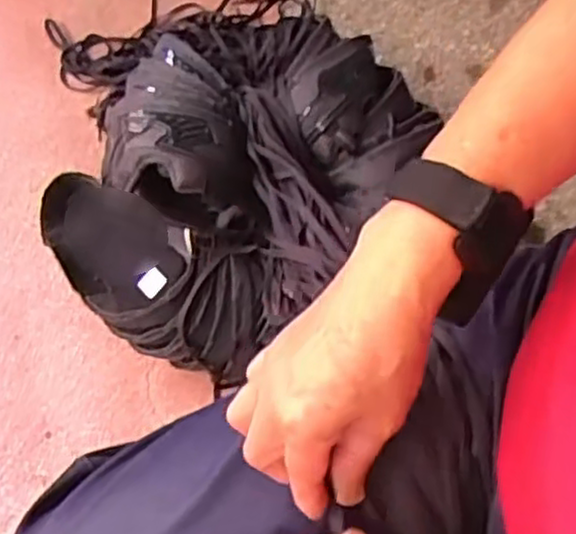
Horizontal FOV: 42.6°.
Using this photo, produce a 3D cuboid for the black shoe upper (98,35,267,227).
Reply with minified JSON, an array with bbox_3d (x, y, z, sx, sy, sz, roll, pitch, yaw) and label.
[{"bbox_3d":[-0.119,-0.147,0.757,0.140,0.105,0.220,-15,71,-5],"label":"black shoe upper"}]

